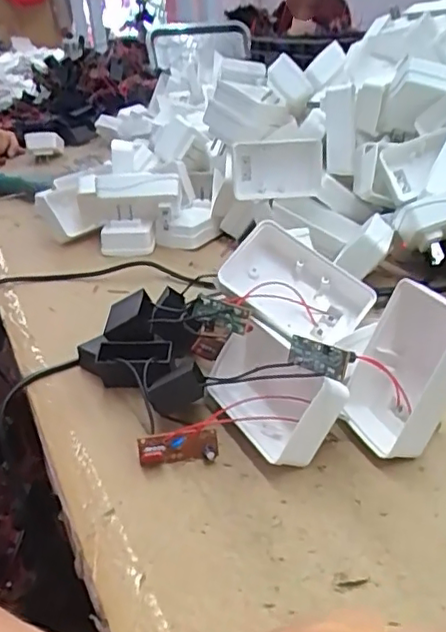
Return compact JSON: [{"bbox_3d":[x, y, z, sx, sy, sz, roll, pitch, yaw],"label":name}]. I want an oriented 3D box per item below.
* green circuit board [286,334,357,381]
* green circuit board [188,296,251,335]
[{"bbox_3d":[0.050,0.022,0.320,0.006,0.016,0.045,14,0,-32],"label":"green circuit board"},{"bbox_3d":[-0.003,-0.001,0.374,0.046,0.016,0.006,18,-1,40],"label":"green circuit board"}]

